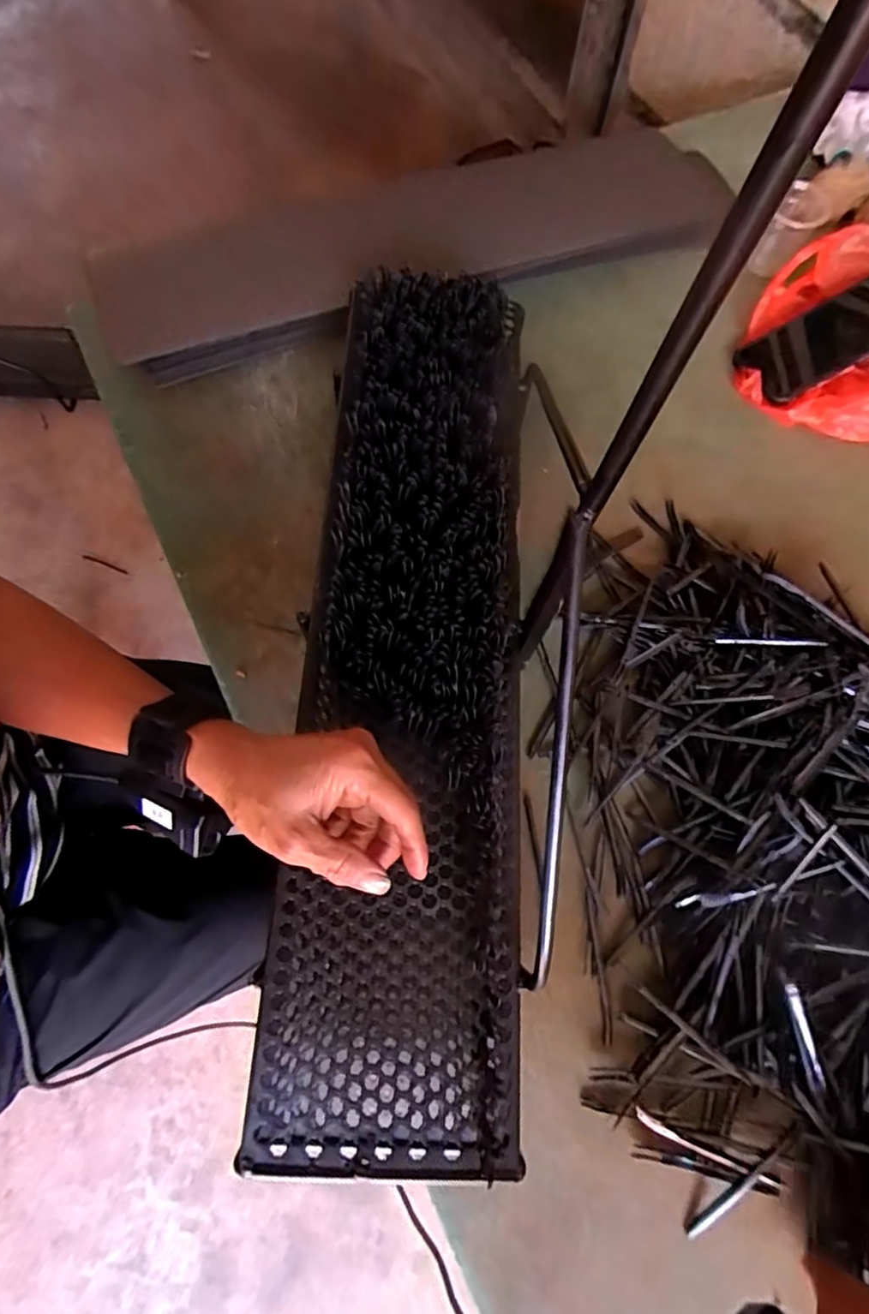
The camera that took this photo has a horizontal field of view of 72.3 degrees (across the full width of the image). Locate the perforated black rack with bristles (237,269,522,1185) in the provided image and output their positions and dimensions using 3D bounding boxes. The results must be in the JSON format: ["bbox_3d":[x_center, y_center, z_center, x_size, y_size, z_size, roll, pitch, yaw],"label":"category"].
[{"bbox_3d":[-0.014,-0.013,0.386,0.137,0.051,0.568,3,75,-1],"label":"perforated black rack with bristles"}]

